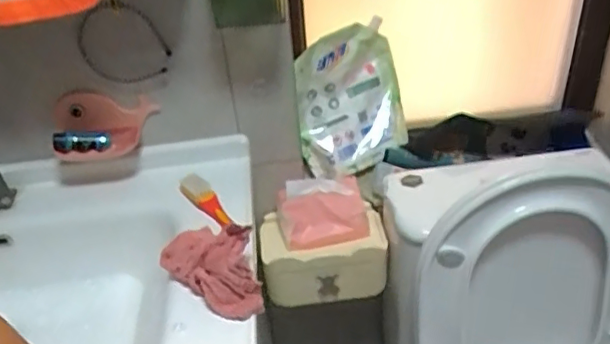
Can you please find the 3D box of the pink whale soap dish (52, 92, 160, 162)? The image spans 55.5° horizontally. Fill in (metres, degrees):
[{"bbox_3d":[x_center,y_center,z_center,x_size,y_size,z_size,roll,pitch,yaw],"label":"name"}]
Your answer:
[{"bbox_3d":[-0.316,-0.070,0.899,0.159,0.095,0.074,-2,35,6],"label":"pink whale soap dish"}]

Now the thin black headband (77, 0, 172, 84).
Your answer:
[{"bbox_3d":[-0.268,-0.189,0.850,0.132,0.121,0.014,-1,35,6],"label":"thin black headband"}]

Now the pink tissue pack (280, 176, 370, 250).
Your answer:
[{"bbox_3d":[0.032,0.065,1.005,0.149,0.100,0.091,-9,35,-4],"label":"pink tissue pack"}]

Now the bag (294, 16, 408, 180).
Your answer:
[{"bbox_3d":[0.088,-0.135,1.079,0.196,0.240,0.131,-2,35,5],"label":"bag"}]

